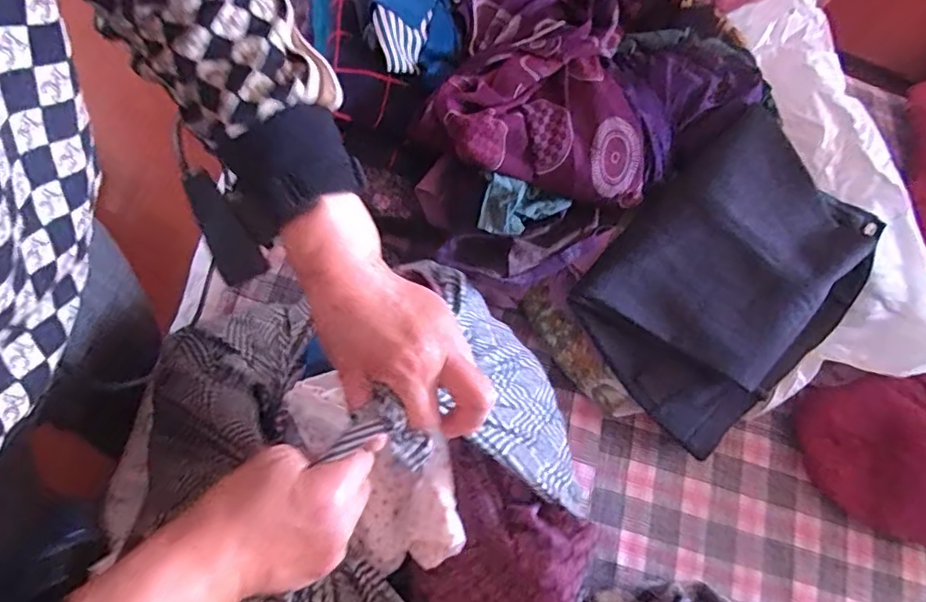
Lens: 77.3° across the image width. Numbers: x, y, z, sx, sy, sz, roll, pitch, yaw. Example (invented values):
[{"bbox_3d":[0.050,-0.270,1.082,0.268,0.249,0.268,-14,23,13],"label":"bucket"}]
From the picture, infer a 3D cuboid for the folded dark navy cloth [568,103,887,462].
[{"bbox_3d":[0.330,-0.034,0.709,0.259,0.088,0.375,43,78,13],"label":"folded dark navy cloth"}]

